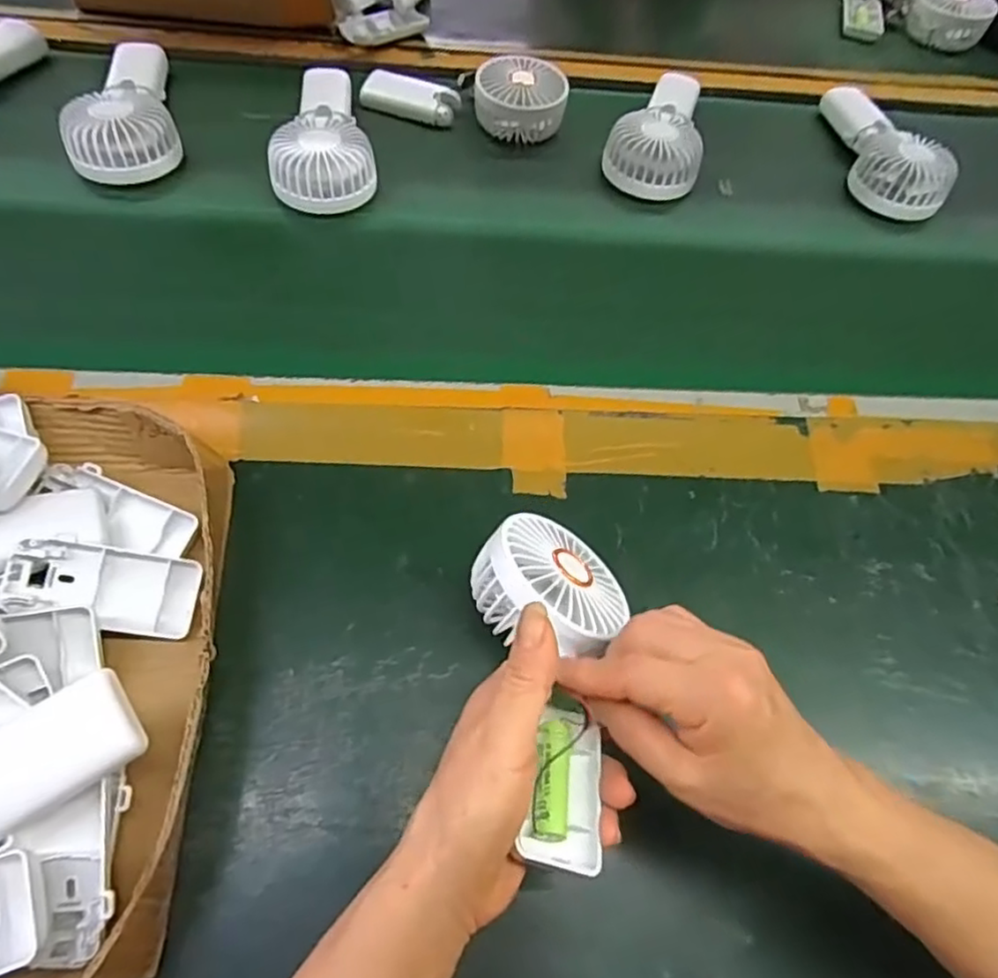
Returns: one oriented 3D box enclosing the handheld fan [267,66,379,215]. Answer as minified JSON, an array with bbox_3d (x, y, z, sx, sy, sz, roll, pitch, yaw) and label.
[{"bbox_3d":[-0.162,-0.321,0.592,0.088,0.048,0.181,-10,63,-9],"label":"handheld fan"}]

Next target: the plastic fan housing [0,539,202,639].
[{"bbox_3d":[-0.222,0.056,0.375,0.095,0.024,0.043,13,61,-15],"label":"plastic fan housing"}]

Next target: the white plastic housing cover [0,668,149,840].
[{"bbox_3d":[-0.210,0.124,0.299,0.092,0.023,0.041,-28,67,-17],"label":"white plastic housing cover"}]

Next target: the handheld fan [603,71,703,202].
[{"bbox_3d":[0.159,-0.348,0.638,0.088,0.052,0.182,20,63,7],"label":"handheld fan"}]

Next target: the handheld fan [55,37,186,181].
[{"bbox_3d":[-0.333,-0.340,0.587,0.085,0.049,0.172,-13,64,-11],"label":"handheld fan"}]

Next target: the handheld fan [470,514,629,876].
[{"bbox_3d":[0.036,0.091,0.335,0.091,0.055,0.178,18,54,-30],"label":"handheld fan"}]

